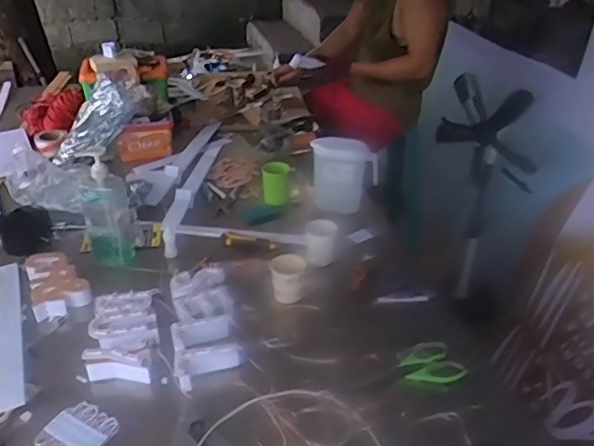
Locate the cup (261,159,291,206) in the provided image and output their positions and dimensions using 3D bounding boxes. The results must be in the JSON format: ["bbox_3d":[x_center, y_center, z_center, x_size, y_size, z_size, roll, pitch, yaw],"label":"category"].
[{"bbox_3d":[-0.056,-0.105,1.482,0.073,0.104,0.066,1,33,-4],"label":"cup"}]

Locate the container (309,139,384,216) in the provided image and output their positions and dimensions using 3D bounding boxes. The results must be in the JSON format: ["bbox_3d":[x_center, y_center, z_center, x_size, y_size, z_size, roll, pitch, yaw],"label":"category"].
[{"bbox_3d":[0.129,-0.140,1.454,0.161,0.194,0.150,9,33,9],"label":"container"}]

